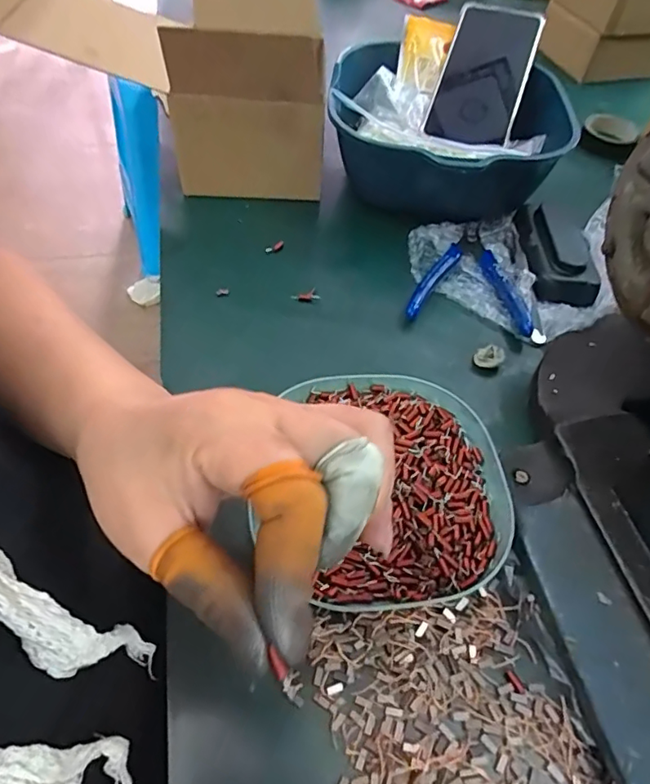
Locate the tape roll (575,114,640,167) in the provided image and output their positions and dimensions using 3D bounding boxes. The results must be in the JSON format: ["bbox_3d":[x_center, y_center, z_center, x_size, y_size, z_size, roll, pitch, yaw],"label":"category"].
[{"bbox_3d":[0.291,-0.262,0.551,0.054,0.021,0.056,22,55,16],"label":"tape roll"}]

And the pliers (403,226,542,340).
[{"bbox_3d":[0.118,-0.092,0.417,0.097,0.015,0.115,9,53,6],"label":"pliers"}]

